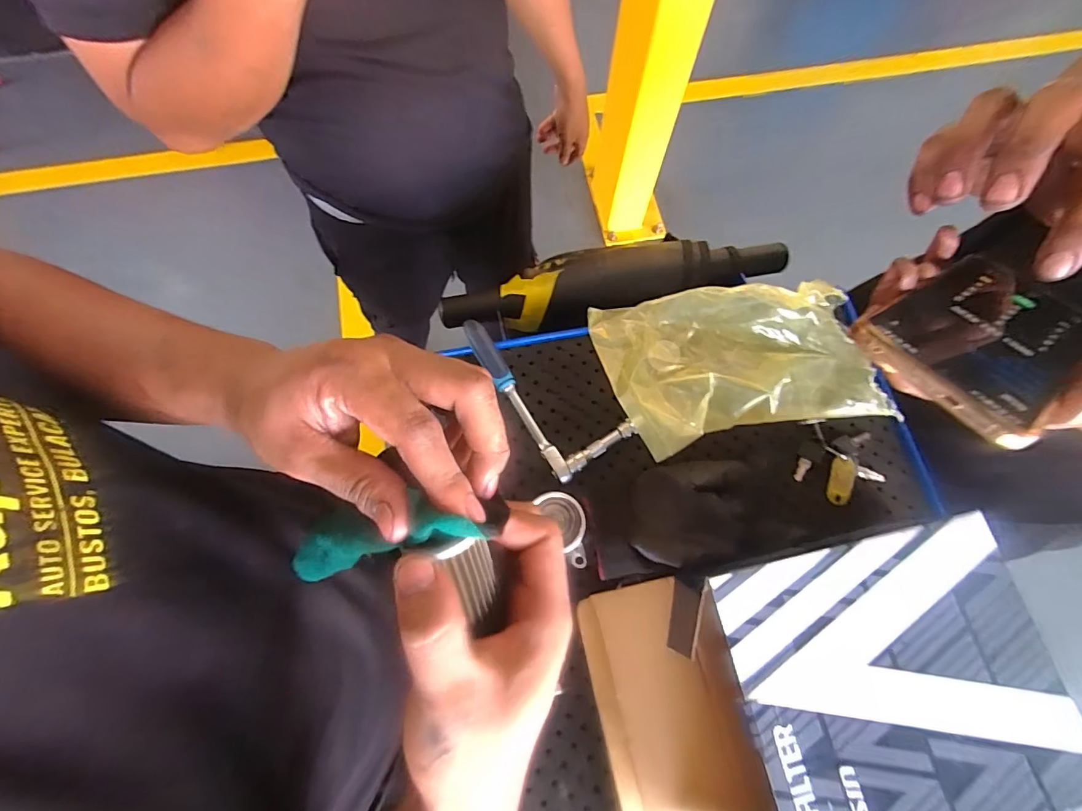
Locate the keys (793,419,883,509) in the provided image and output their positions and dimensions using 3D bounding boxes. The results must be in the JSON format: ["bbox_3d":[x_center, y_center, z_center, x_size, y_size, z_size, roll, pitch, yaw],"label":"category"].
[{"bbox_3d":[0.293,0.057,0.456,0.083,0.022,0.077,8,72,1],"label":"keys"}]

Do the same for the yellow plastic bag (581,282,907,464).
[{"bbox_3d":[0.188,-0.048,0.455,0.249,0.058,0.156,-7,72,-4],"label":"yellow plastic bag"}]

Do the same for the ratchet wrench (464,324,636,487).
[{"bbox_3d":[0.000,-0.021,0.476,0.088,0.028,0.186,-34,76,-11],"label":"ratchet wrench"}]

